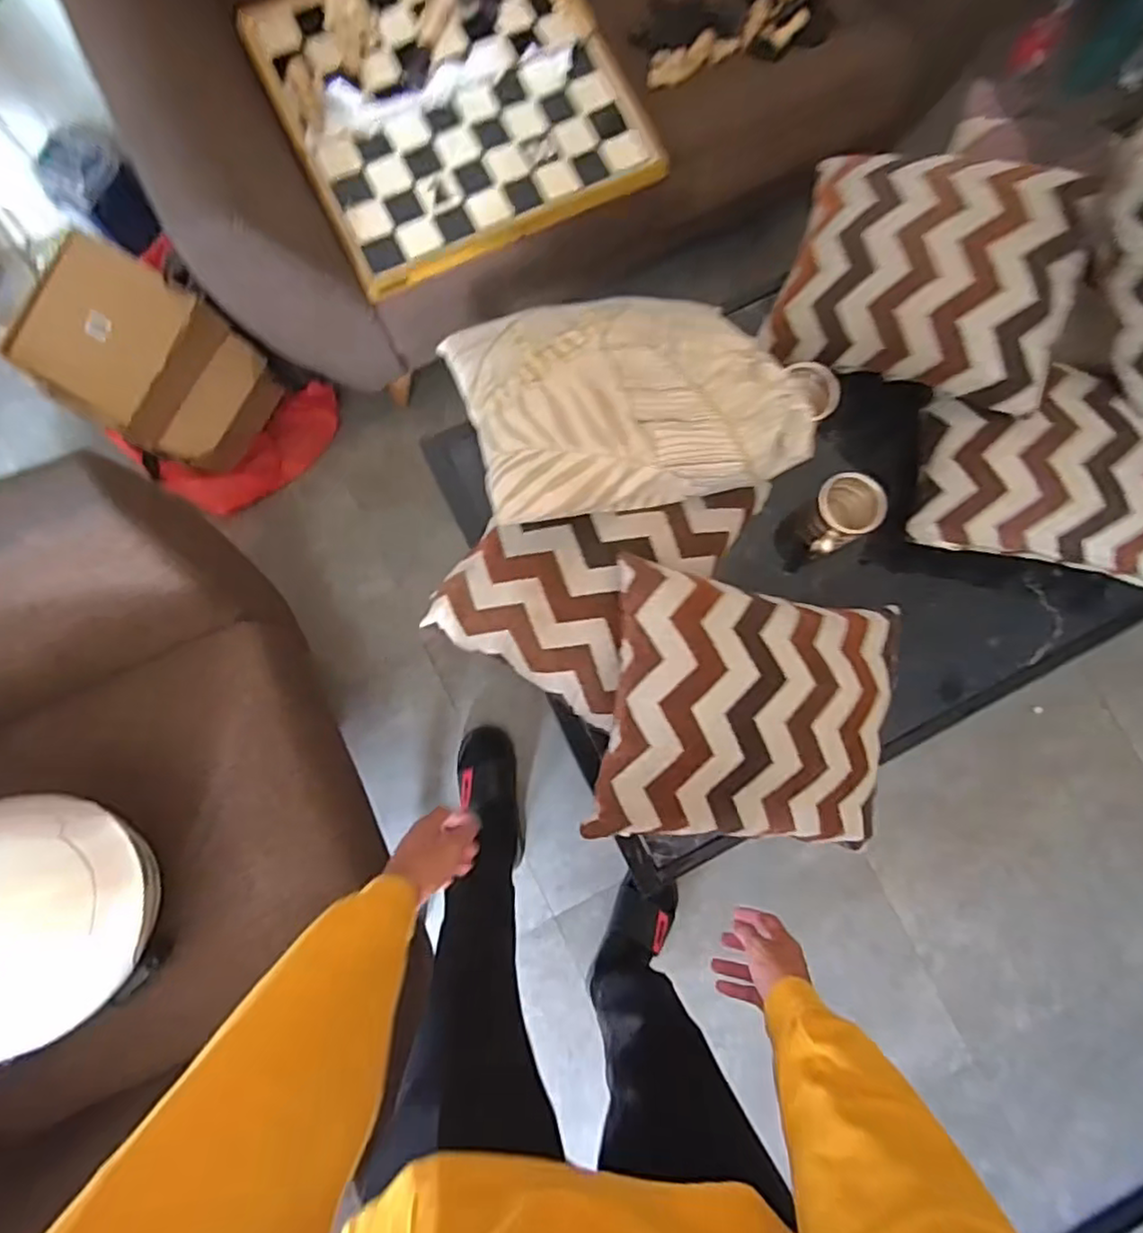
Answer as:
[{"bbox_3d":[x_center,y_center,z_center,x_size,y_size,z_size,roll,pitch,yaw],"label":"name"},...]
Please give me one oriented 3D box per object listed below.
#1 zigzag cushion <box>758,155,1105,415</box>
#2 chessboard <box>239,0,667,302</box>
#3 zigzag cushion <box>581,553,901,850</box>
[{"bbox_3d":[0.425,-0.413,0.797,0.330,0.110,0.268,22,95,20],"label":"zigzag cushion"},{"bbox_3d":[-0.178,-0.785,0.991,0.482,0.035,0.470,-26,88,-5],"label":"chessboard"},{"bbox_3d":[0.202,0.113,0.713,0.351,0.100,0.280,10,93,-14],"label":"zigzag cushion"}]

